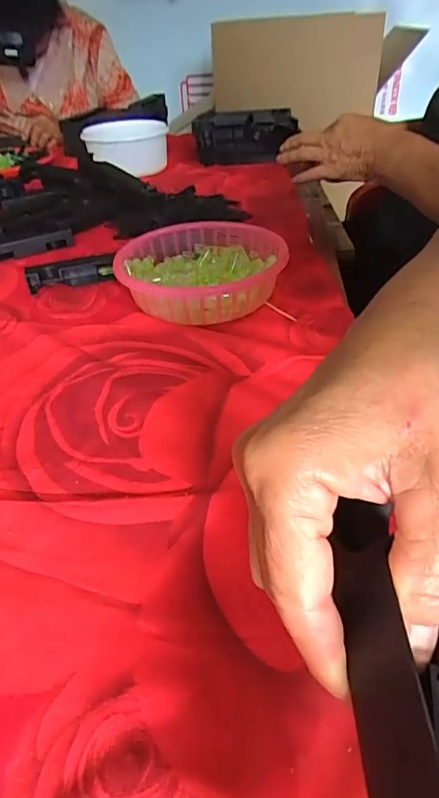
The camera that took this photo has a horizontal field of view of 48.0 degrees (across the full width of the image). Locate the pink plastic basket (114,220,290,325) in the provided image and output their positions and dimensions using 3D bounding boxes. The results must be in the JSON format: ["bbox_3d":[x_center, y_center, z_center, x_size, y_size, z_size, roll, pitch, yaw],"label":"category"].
[{"bbox_3d":[-0.018,-0.130,0.505,0.168,0.048,0.162,-7,39,-5],"label":"pink plastic basket"}]

